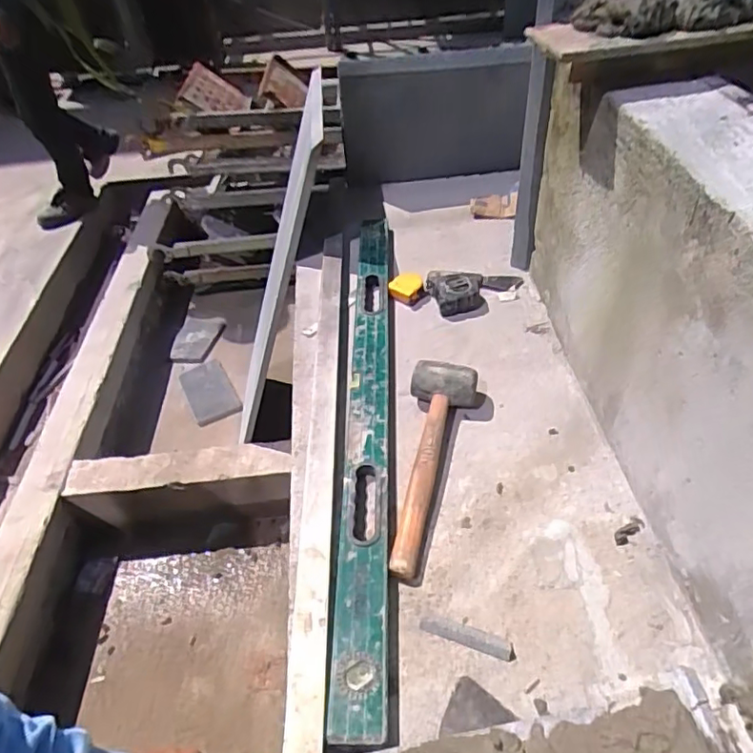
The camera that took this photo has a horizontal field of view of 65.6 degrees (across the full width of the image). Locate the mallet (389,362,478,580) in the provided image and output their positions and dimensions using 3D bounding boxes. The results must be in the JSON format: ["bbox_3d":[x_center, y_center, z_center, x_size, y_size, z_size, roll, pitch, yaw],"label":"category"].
[{"bbox_3d":[0.065,0.111,0.796,0.090,0.046,0.325,8,45,14],"label":"mallet"}]

